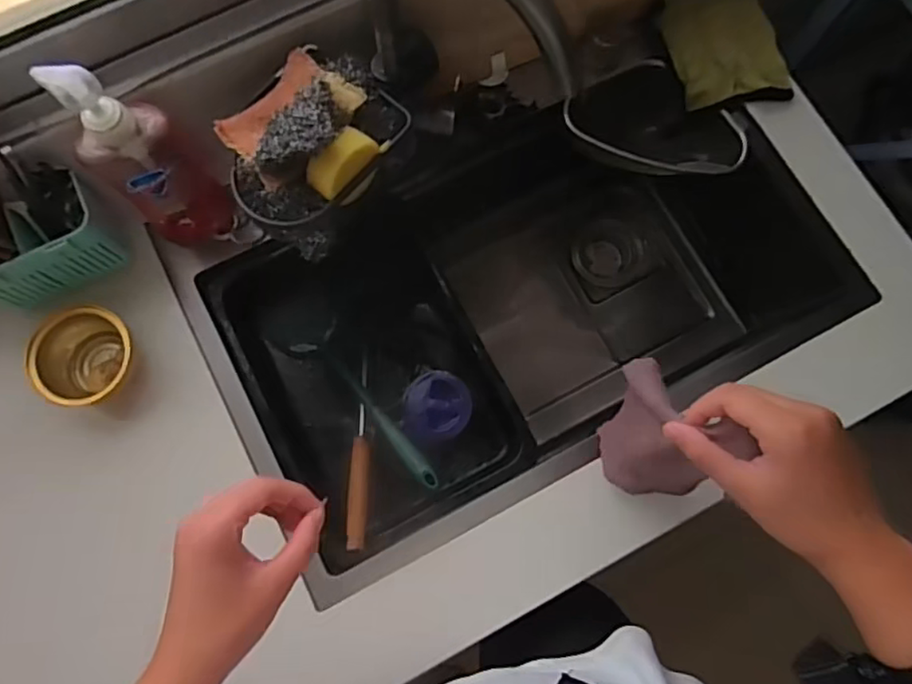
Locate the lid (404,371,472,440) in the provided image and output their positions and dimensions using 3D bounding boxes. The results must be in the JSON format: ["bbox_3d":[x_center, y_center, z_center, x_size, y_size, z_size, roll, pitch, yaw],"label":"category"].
[{"bbox_3d":[-0.022,0.075,0.754,0.077,0.015,0.081,0,77,-1],"label":"lid"}]

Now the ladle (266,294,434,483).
[{"bbox_3d":[-0.117,0.052,0.724,0.083,0.064,0.303,-41,58,-9],"label":"ladle"}]

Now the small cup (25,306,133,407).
[{"bbox_3d":[-0.370,0.018,0.640,0.097,0.054,0.095,0,77,-1],"label":"small cup"}]

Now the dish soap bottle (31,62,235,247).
[{"bbox_3d":[-0.291,-0.165,0.605,0.089,0.246,0.070,-32,80,-7],"label":"dish soap bottle"}]

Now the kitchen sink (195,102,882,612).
[{"bbox_3d":[0.065,-0.032,0.813,0.617,0.258,0.394,-27,79,-6],"label":"kitchen sink"}]

